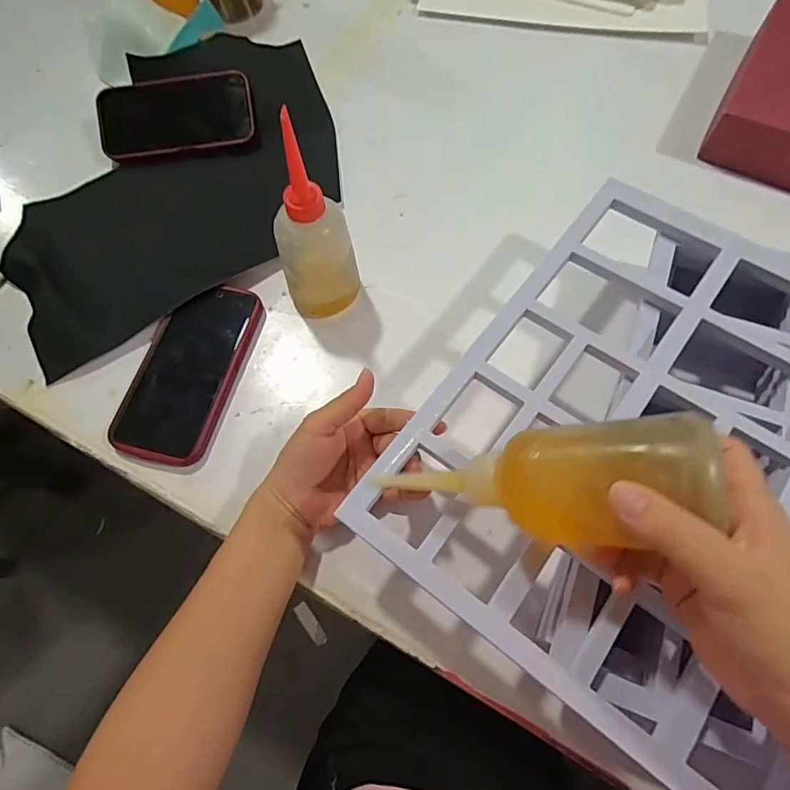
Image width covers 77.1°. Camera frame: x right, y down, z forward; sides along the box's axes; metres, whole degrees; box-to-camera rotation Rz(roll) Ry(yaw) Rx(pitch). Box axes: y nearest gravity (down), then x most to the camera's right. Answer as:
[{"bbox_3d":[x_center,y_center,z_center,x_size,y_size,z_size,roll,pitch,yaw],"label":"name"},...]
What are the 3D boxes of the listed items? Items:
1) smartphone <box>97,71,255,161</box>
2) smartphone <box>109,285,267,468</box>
[{"bbox_3d":[-0.232,-0.297,0.526,0.157,0.011,0.069,-9,106,0],"label":"smartphone"},{"bbox_3d":[-0.176,-0.024,0.430,0.083,0.017,0.166,13,70,9],"label":"smartphone"}]

